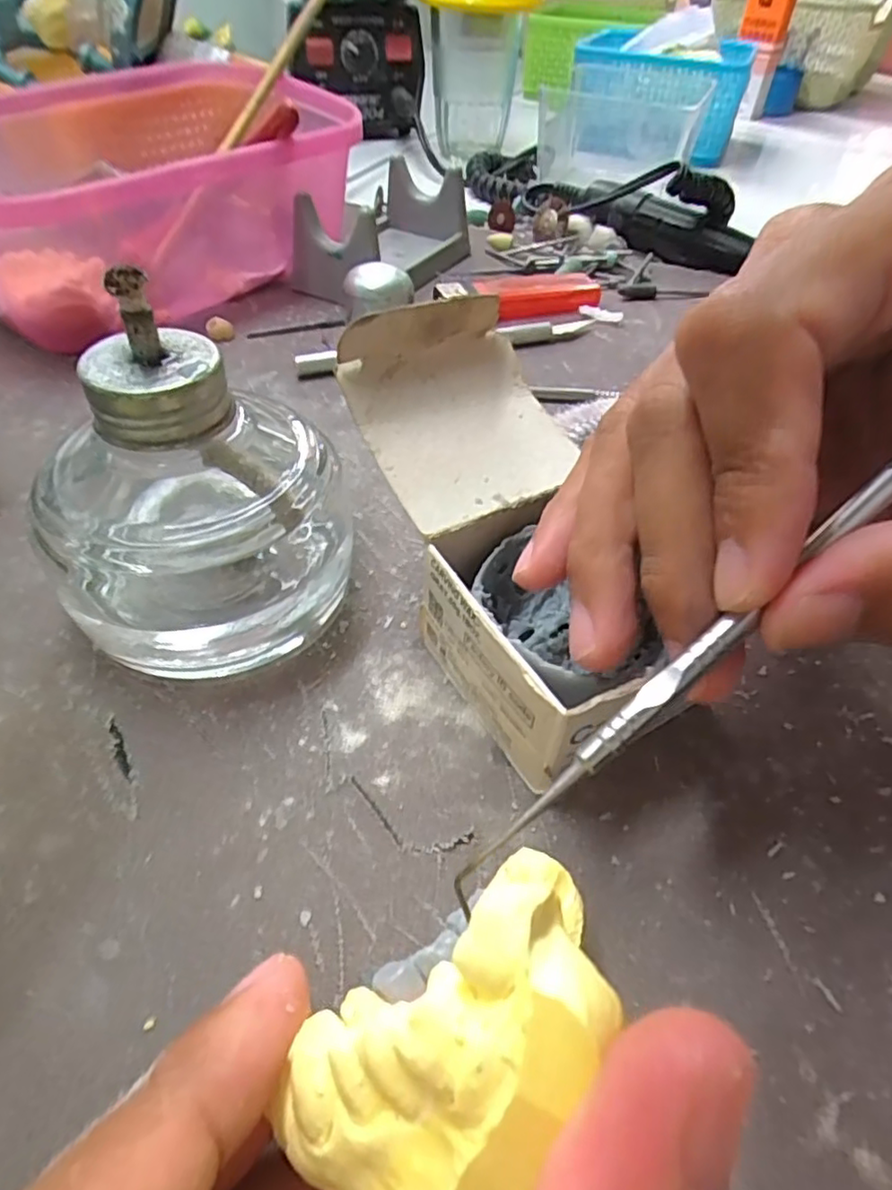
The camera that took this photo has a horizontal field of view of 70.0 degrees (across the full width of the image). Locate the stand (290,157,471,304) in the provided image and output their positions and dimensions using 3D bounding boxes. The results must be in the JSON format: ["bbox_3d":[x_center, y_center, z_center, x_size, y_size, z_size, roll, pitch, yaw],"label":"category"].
[{"bbox_3d":[-0.032,-0.185,0.321,0.056,0.037,0.095,25,50,19],"label":"stand"}]

